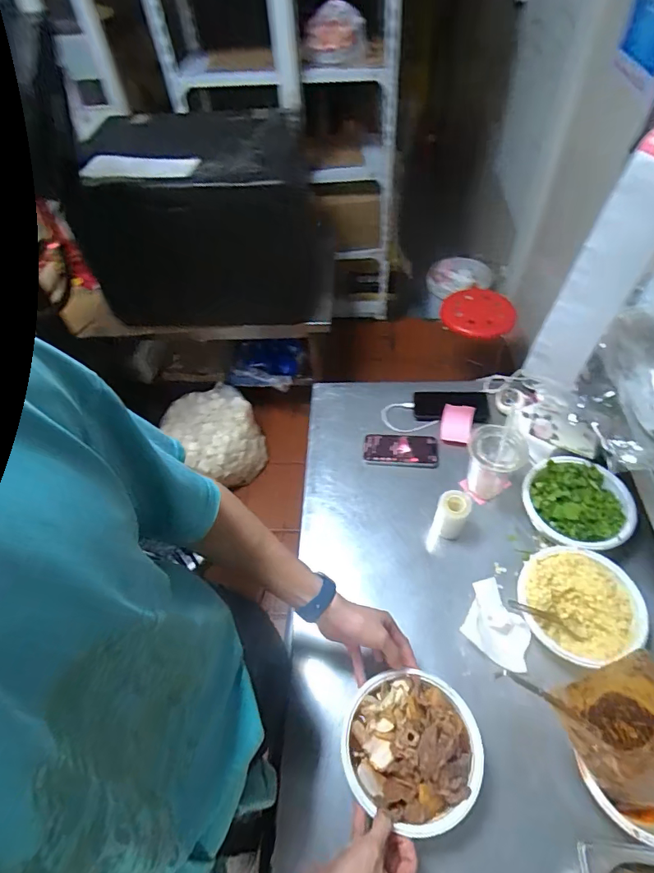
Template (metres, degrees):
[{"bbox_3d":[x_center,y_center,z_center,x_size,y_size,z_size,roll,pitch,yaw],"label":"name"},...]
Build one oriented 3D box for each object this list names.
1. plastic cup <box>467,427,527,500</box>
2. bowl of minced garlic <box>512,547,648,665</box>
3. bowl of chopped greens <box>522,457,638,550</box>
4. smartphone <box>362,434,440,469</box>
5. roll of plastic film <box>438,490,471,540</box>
[{"bbox_3d":[0.293,0.041,0.814,0.089,0.114,0.082,-1,53,2],"label":"plastic cup"},{"bbox_3d":[0.375,0.255,0.699,0.175,0.054,0.163,-1,53,2],"label":"bowl of minced garlic"},{"bbox_3d":[0.431,0.119,0.798,0.167,0.061,0.167,-1,53,2],"label":"bowl of chopped greens"},{"bbox_3d":[0.148,0.027,0.924,0.146,0.015,0.073,5,53,6],"label":"smartphone"},{"bbox_3d":[0.212,0.134,0.786,0.053,0.084,0.053,-1,53,2],"label":"roll of plastic film"}]

